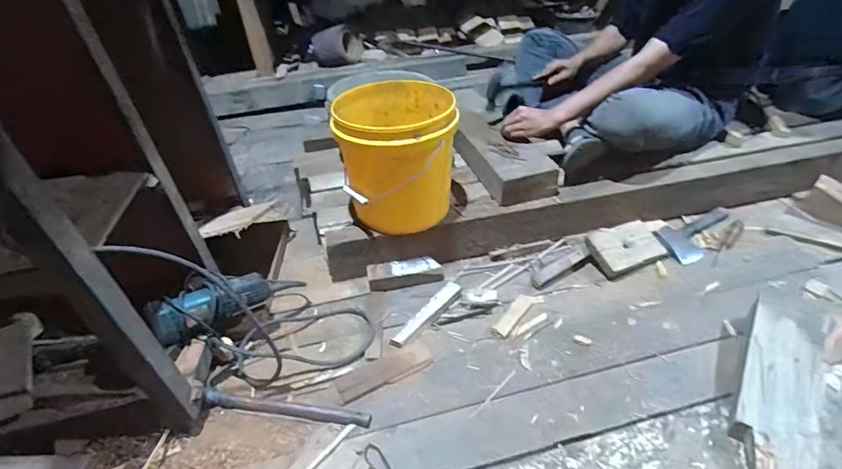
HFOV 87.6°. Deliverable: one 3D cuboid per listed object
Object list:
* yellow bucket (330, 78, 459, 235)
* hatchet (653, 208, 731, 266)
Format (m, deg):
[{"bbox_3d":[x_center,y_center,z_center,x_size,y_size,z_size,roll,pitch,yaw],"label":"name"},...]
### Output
[{"bbox_3d":[-0.055,-0.171,1.003,0.256,0.262,0.226,-3,40,-2],"label":"yellow bucket"},{"bbox_3d":[0.715,-0.001,1.113,0.254,0.028,0.109,-18,46,-18],"label":"hatchet"}]

